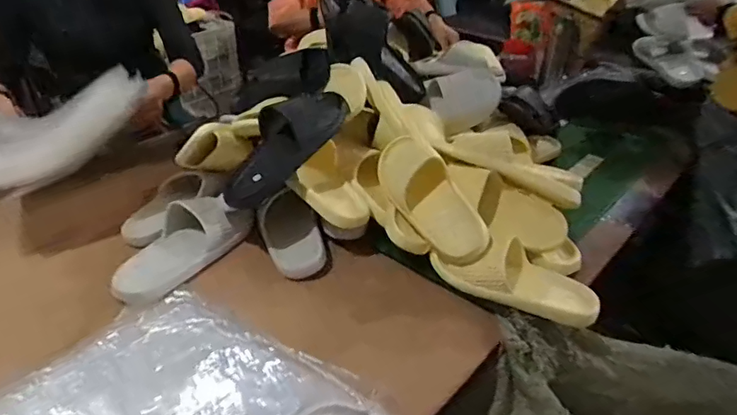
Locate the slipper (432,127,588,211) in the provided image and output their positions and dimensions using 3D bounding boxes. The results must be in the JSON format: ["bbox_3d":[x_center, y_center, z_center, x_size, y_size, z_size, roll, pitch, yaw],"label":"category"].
[{"bbox_3d":[0.246,-0.083,0.863,0.251,0.076,0.078,27,40,13],"label":"slipper"}]

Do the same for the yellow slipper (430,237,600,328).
[{"bbox_3d":[0.224,0.097,0.779,0.250,0.069,0.100,15,36,20],"label":"yellow slipper"}]

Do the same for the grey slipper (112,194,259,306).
[{"bbox_3d":[-0.315,0.059,0.851,0.104,0.070,0.242,29,58,35],"label":"grey slipper"}]

